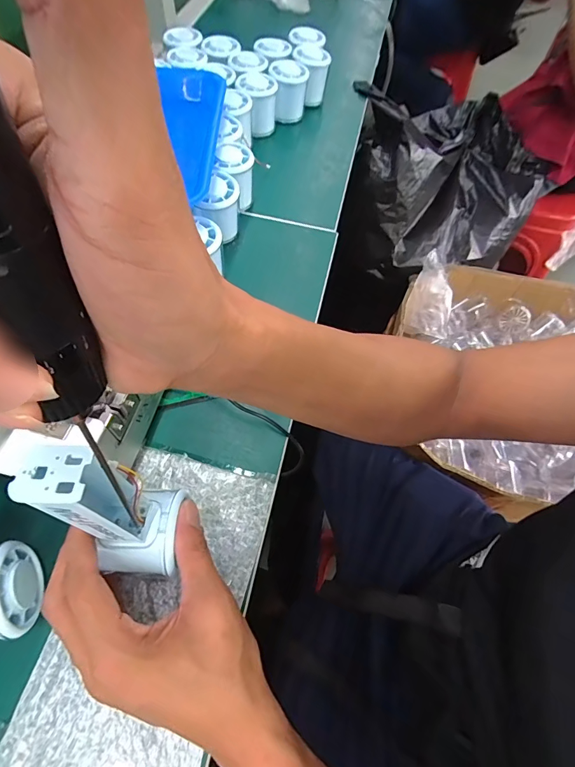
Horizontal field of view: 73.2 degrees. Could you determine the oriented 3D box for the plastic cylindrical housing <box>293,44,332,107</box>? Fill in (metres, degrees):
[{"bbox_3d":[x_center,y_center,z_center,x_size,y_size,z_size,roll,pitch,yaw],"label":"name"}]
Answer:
[{"bbox_3d":[0.035,-0.462,0.585,0.052,0.057,0.061,5,61,-1],"label":"plastic cylindrical housing"}]

